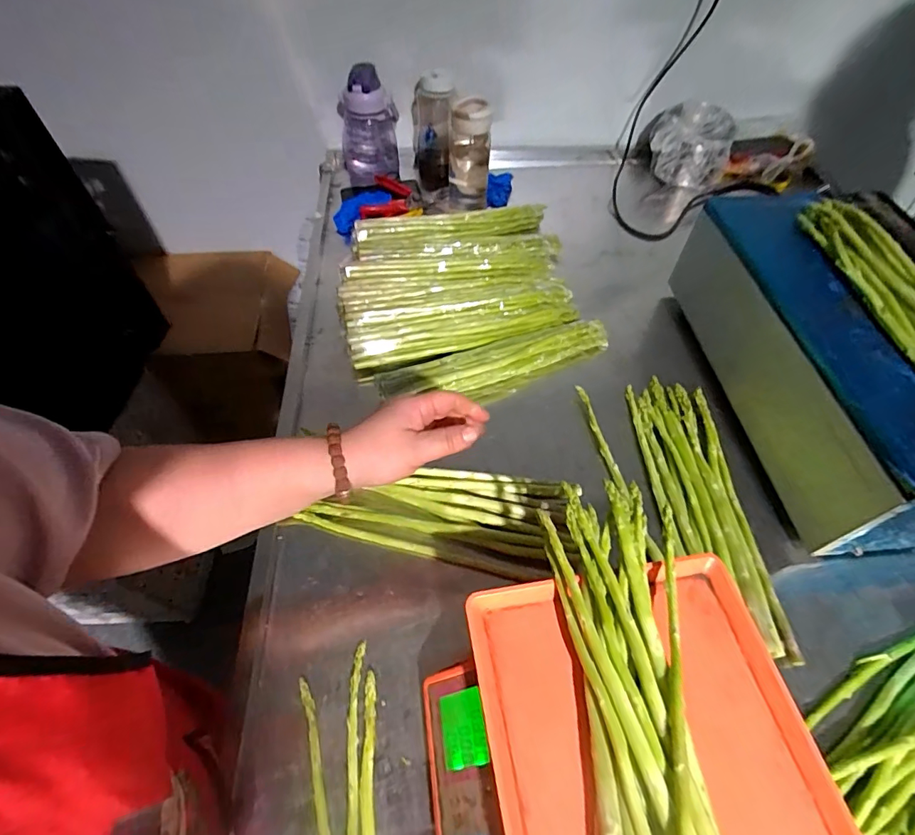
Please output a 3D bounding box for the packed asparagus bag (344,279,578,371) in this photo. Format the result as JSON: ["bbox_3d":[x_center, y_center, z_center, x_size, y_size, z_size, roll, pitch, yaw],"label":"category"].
[{"bbox_3d":[0.010,-0.157,0.744,0.360,0.027,0.092,-13,56,-11],"label":"packed asparagus bag"}]

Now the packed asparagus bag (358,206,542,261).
[{"bbox_3d":[-0.012,-0.354,0.897,0.366,0.033,0.106,-15,57,-14],"label":"packed asparagus bag"}]

